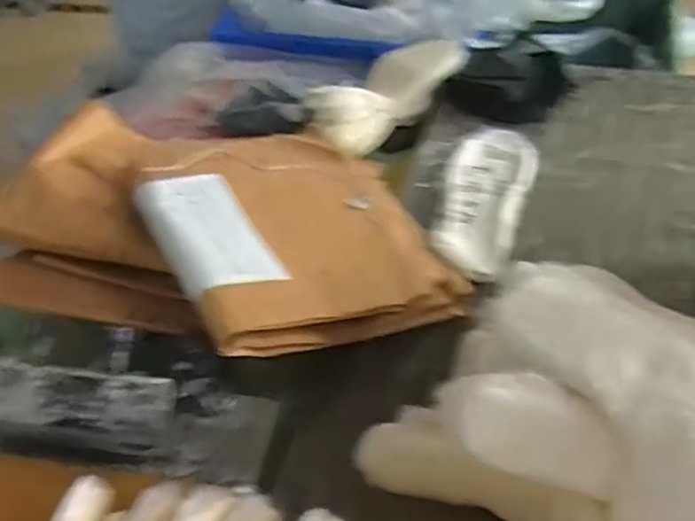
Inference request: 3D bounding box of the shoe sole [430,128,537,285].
[{"bbox_3d":[0.167,-0.080,0.805,0.107,0.027,0.298,11,46,17],"label":"shoe sole"}]

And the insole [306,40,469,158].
[{"bbox_3d":[0.058,-0.261,0.986,0.117,0.046,0.283,30,54,31],"label":"insole"}]

